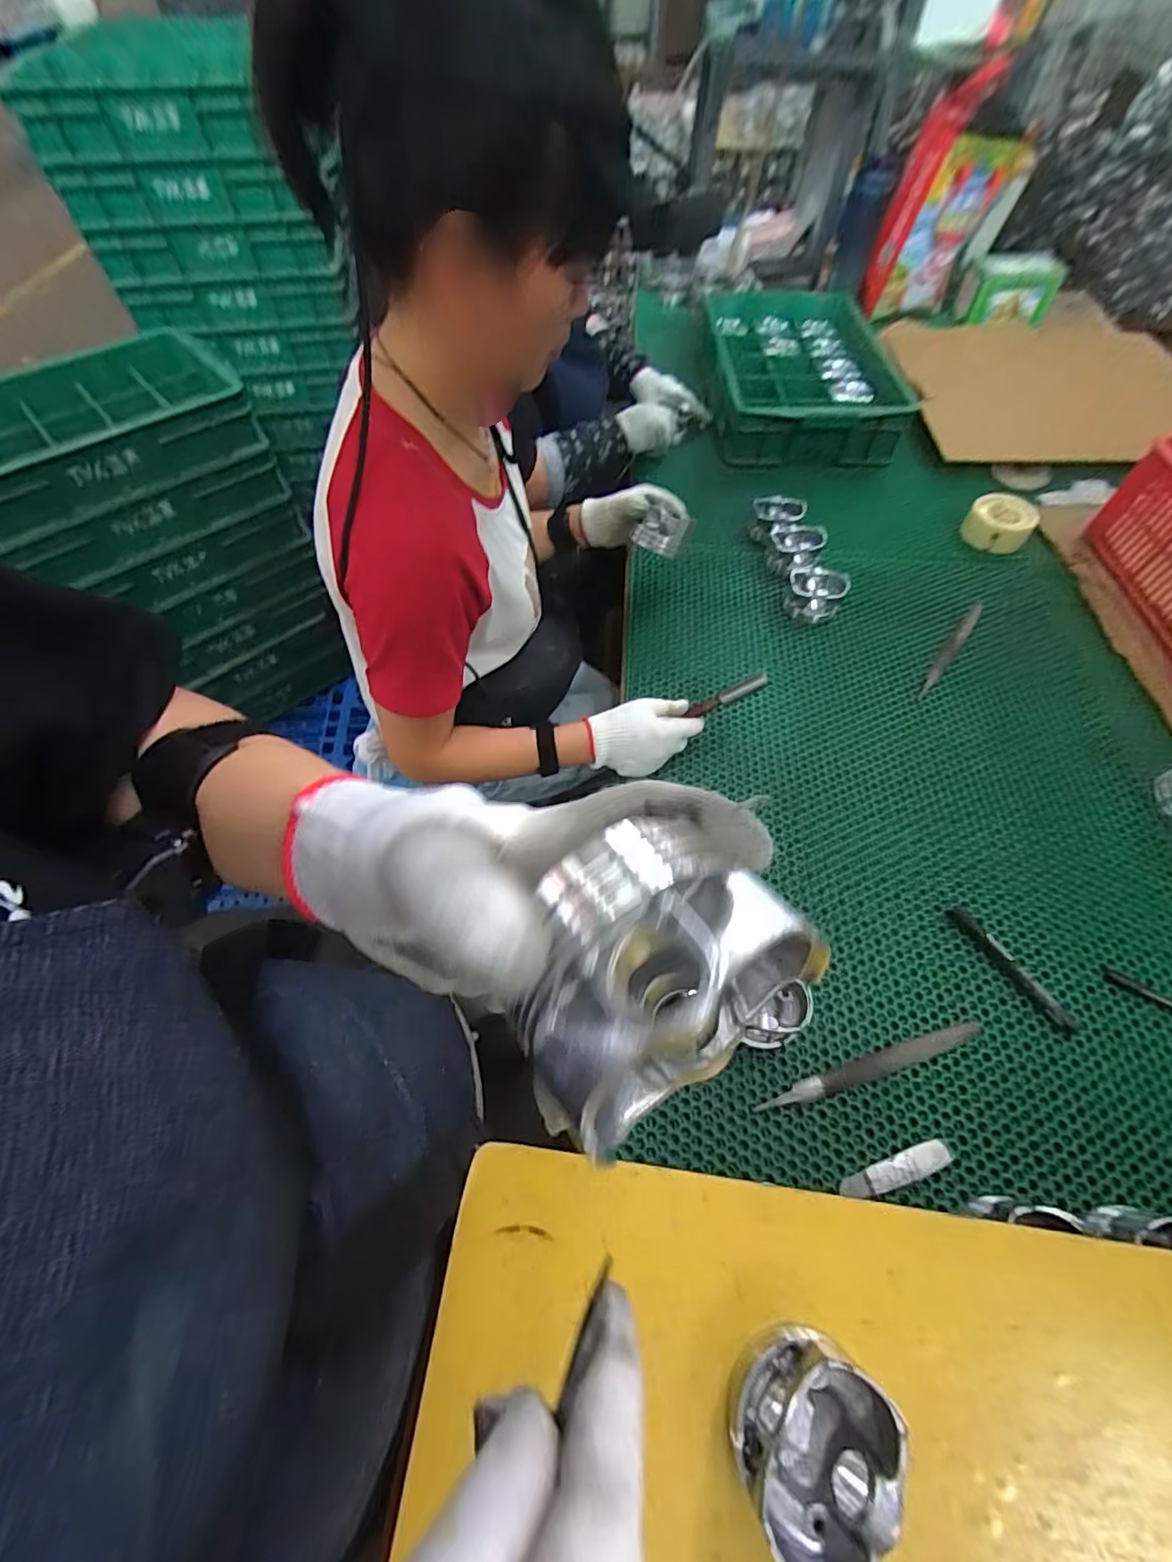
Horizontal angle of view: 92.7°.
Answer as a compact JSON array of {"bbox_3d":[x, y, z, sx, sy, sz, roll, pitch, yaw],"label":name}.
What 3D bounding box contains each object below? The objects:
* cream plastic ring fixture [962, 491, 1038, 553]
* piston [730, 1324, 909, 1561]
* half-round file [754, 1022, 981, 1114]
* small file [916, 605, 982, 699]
[{"bbox_3d":[0.687,-0.431,0.927,0.100,0.047,0.115,34,65,18],"label":"cream plastic ring fixture"},{"bbox_3d":[0.116,0.337,0.285,0.079,0.047,0.066,-36,66,-19],"label":"piston"},{"bbox_3d":[0.277,0.277,0.541,0.236,0.008,0.020,-15,61,-9],"label":"half-round file"},{"bbox_3d":[0.530,-0.194,0.812,0.020,0.007,0.221,36,66,19],"label":"small file"}]

